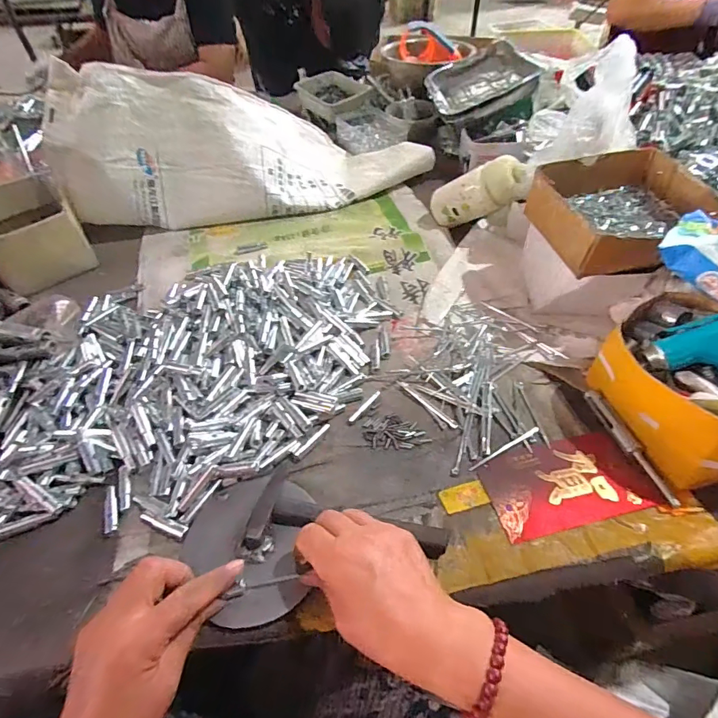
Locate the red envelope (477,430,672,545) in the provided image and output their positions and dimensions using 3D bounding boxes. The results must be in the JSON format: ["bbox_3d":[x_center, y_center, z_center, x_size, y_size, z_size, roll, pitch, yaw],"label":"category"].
[{"bbox_3d":[0.202,0.120,0.429,0.153,0.004,0.087,-10,47,-7],"label":"red envelope"}]

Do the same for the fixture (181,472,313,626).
[{"bbox_3d":[-0.103,0.166,0.393,0.112,0.034,0.125,1,55,1],"label":"fixture"}]

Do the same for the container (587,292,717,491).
[{"bbox_3d":[0.335,0.020,0.432,0.136,0.099,0.183,-13,48,-8],"label":"container"}]

